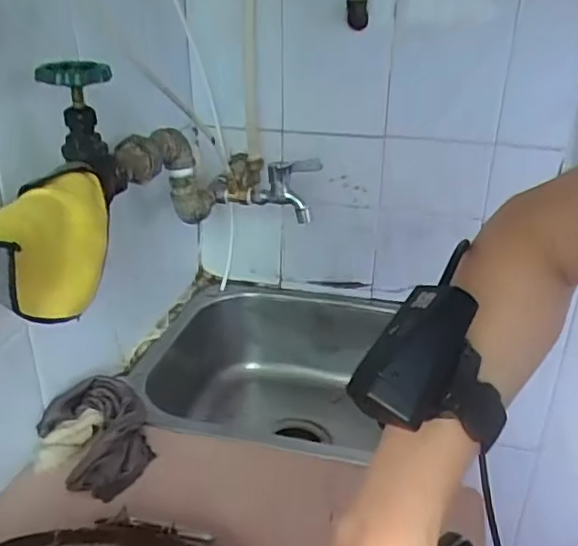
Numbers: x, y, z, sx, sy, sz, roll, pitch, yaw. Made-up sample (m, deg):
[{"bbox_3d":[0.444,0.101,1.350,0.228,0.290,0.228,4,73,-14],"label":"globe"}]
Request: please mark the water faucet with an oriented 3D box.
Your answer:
[{"bbox_3d":[-0.004,-0.106,0.762,0.081,0.080,0.045,0,25,-3],"label":"water faucet"}]

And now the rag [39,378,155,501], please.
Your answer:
[{"bbox_3d":[-0.190,0.165,0.623,0.101,0.055,0.119,-17,30,-34],"label":"rag"}]

